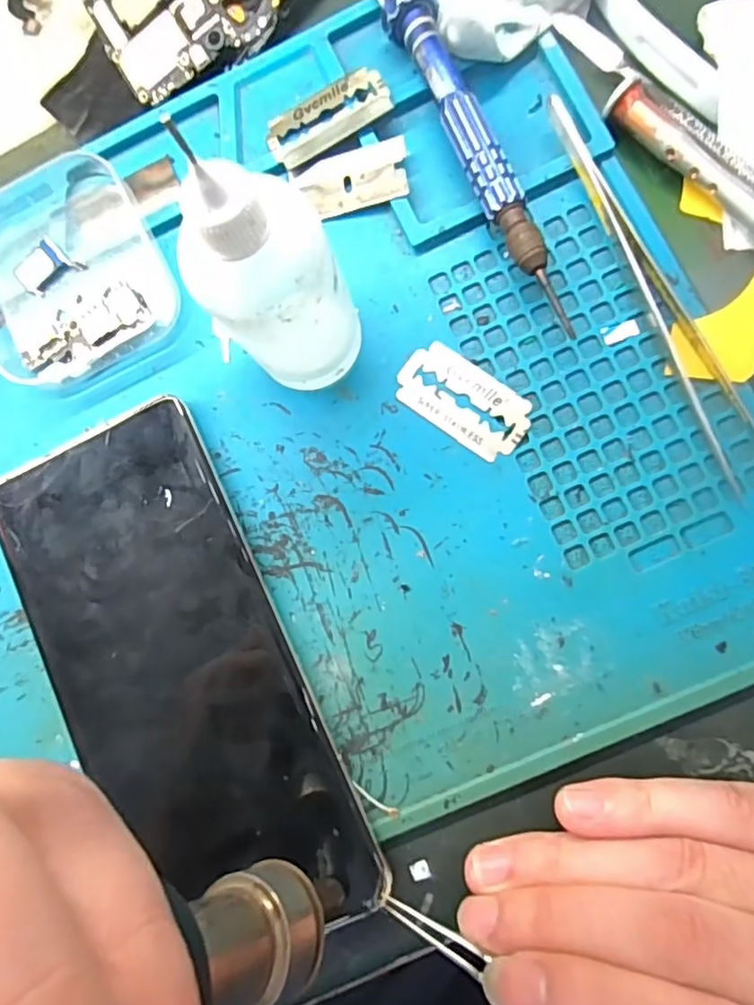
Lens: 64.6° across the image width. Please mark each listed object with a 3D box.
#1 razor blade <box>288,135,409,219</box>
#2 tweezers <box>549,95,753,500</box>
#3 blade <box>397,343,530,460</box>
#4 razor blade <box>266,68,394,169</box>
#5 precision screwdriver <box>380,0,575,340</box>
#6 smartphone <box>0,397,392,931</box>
[{"bbox_3d":[-0.008,-0.105,0.195,0.037,0.004,0.019,-11,86,11],"label":"razor blade"},{"bbox_3d":[0.082,-0.063,0.177,0.014,0.011,0.126,-26,82,4],"label":"tweezers"},{"bbox_3d":[0.027,-0.032,0.184,0.043,0.004,0.023,36,89,9],"label":"blade"},{"bbox_3d":[-0.016,-0.127,0.197,0.042,0.004,0.020,-26,75,6],"label":"razor blade"},{"bbox_3d":[0.034,-0.106,0.184,0.019,0.017,0.119,-26,82,4],"label":"precision screwdriver"},{"bbox_3d":[-0.061,0.051,0.183,0.072,0.010,0.157,-26,82,4],"label":"smartphone"}]

